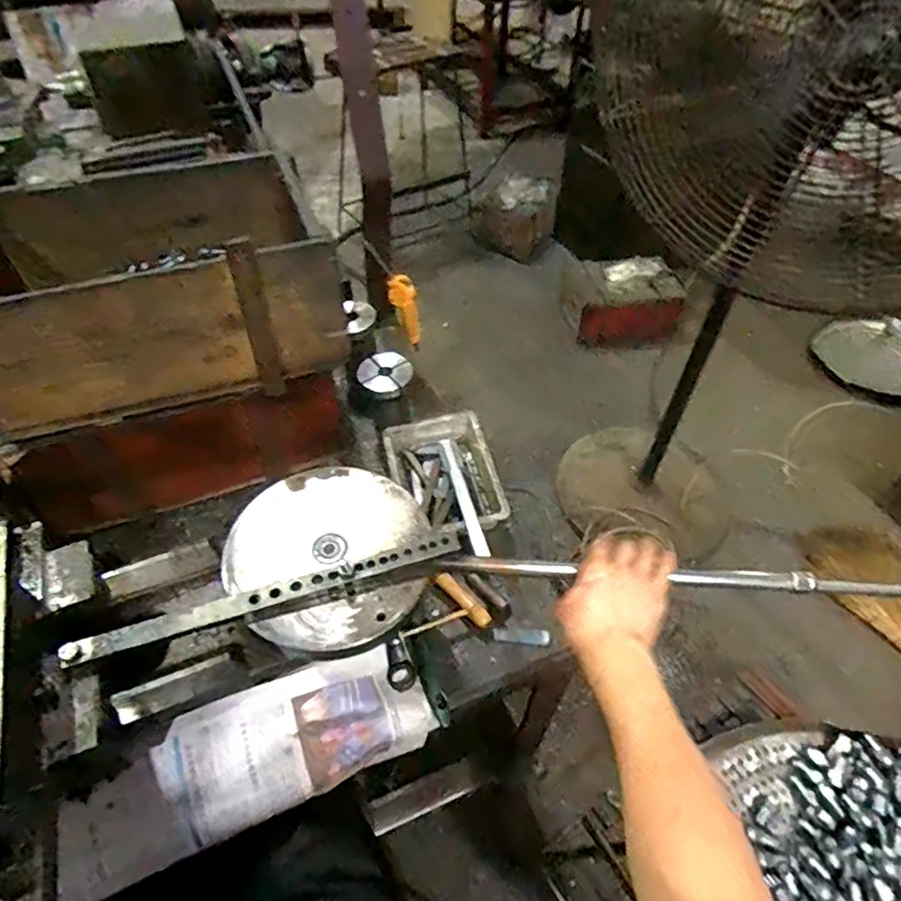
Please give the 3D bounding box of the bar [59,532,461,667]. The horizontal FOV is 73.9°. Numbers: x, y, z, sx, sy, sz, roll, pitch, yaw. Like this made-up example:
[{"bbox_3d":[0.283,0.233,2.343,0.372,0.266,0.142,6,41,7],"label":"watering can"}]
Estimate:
[{"bbox_3d":[-0.151,0.122,0.516,0.326,0.015,0.023,-15,51,-14],"label":"bar"}]

